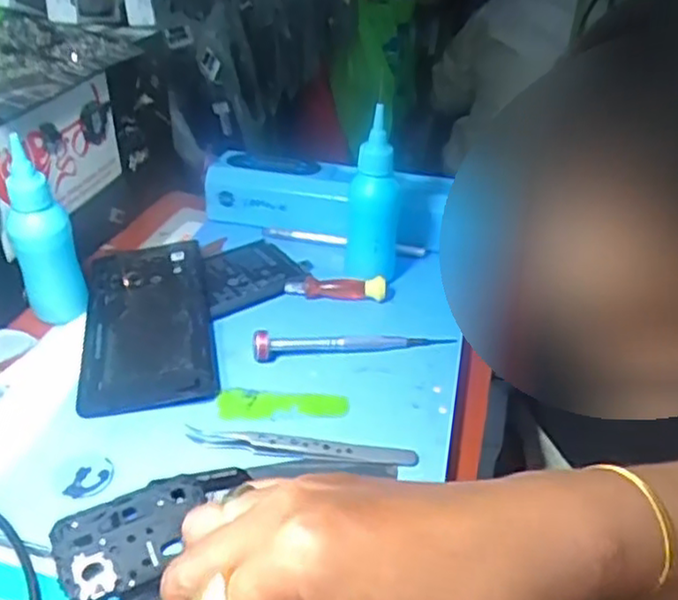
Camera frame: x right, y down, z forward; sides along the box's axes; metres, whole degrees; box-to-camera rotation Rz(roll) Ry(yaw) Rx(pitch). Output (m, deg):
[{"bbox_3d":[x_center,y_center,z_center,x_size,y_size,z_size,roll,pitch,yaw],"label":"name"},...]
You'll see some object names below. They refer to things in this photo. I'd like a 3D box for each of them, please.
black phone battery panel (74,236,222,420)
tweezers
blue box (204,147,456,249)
[{"bbox_3d":[-0.119,0.011,0.433,0.075,0.010,0.156,-5,36,-12],"label":"black phone battery panel"},{"bbox_3d":[-0.018,0.074,0.352,0.114,0.008,0.012,4,35,1],"label":"tweezers"},{"bbox_3d":[-0.009,-0.081,0.535,0.181,0.041,0.055,11,36,10],"label":"blue box"}]

